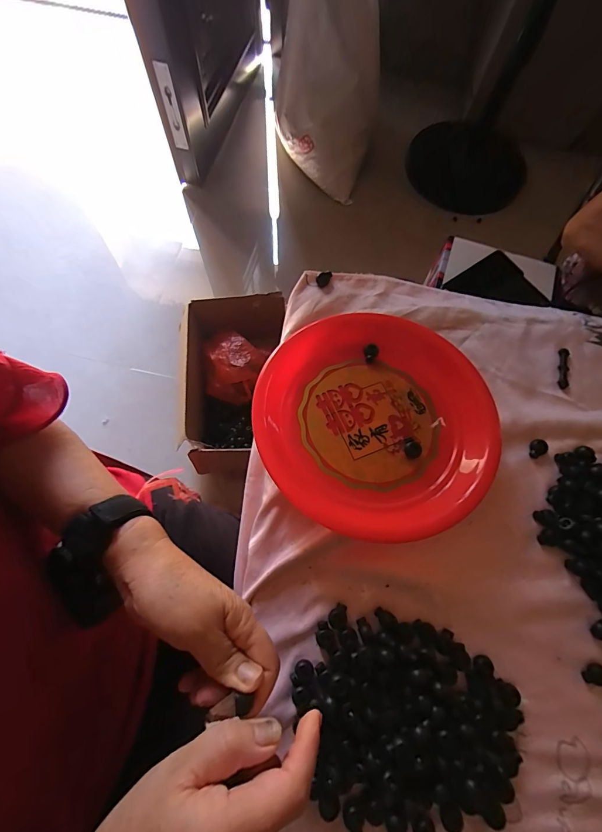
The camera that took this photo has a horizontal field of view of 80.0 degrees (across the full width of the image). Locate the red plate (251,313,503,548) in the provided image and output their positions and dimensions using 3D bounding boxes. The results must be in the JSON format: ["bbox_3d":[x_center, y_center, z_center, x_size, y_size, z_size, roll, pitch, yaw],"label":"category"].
[{"bbox_3d":[0.083,-0.005,0.407,0.250,0.046,0.267,0,71,-1],"label":"red plate"}]

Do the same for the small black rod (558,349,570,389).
[{"bbox_3d":[0.335,-0.061,0.456,0.012,0.006,0.054,11,71,3],"label":"small black rod"}]

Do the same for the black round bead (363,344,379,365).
[{"bbox_3d":[0.085,-0.077,0.440,0.017,0.012,0.022,25,72,8],"label":"black round bead"}]

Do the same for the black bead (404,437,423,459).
[{"bbox_3d":[0.121,0.036,0.390,0.016,0.013,0.022,-37,75,-12],"label":"black bead"}]

